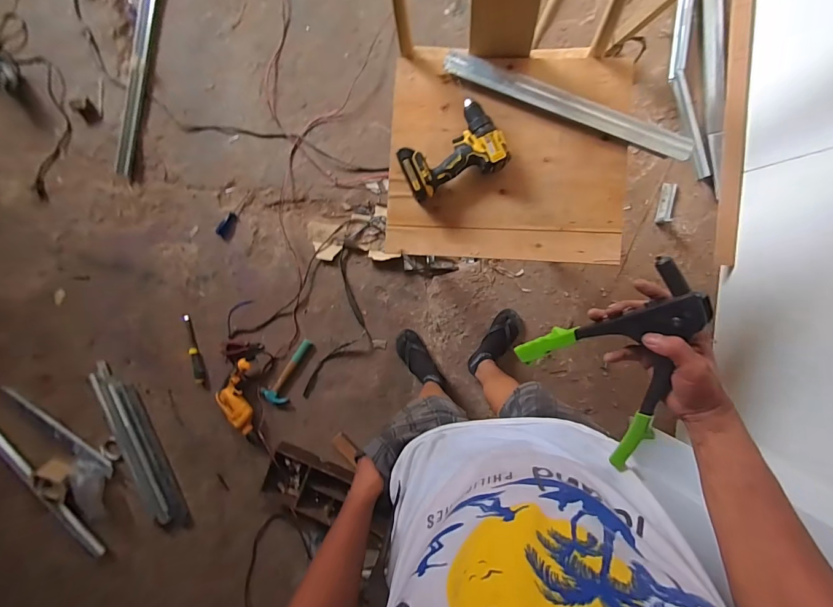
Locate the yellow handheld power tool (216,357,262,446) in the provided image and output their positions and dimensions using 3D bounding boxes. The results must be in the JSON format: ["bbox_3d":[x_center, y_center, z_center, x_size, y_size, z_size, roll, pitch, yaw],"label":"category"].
[{"bbox_3d":[-0.646,0.366,1.402,0.137,0.056,0.336,-4,98,6],"label":"yellow handheld power tool"}]

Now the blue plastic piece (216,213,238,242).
[{"bbox_3d":[-0.662,-0.272,1.370,0.057,0.019,0.090,38,100,0],"label":"blue plastic piece"}]

